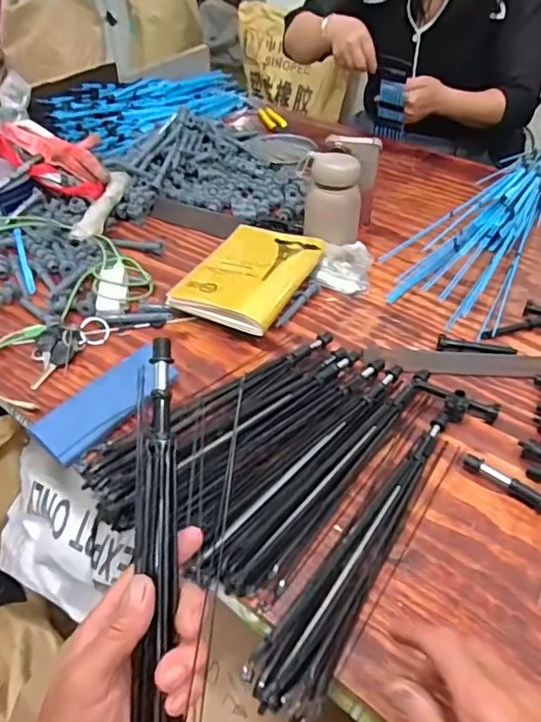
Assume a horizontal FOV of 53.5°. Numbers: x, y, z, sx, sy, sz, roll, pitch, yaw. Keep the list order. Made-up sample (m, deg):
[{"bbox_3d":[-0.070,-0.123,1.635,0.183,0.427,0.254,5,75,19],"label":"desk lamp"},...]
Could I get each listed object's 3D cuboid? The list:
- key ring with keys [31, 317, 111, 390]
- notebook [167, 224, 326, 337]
[{"bbox_3d":[-0.263,-0.021,0.671,0.060,0.016,0.116,29,54,26],"label":"key ring with keys"},{"bbox_3d":[-0.028,-0.121,0.731,0.141,0.016,0.212,19,47,17],"label":"notebook"}]

